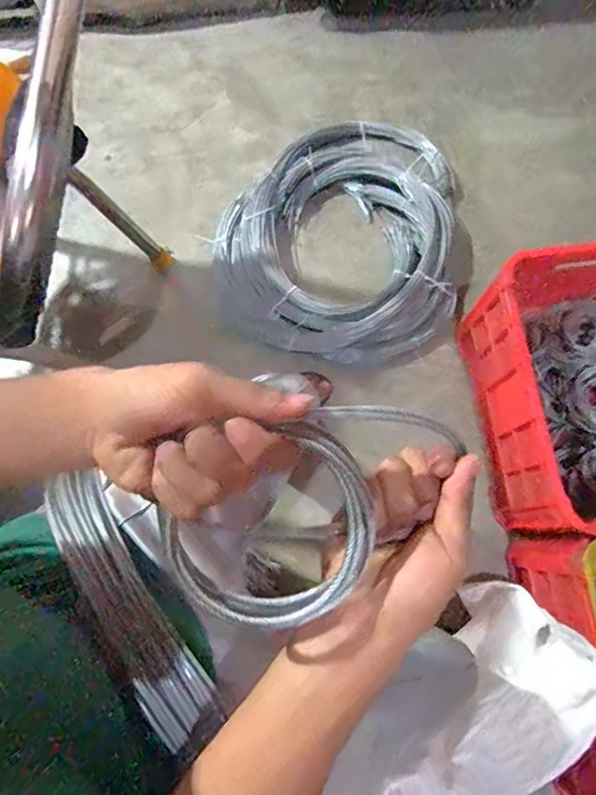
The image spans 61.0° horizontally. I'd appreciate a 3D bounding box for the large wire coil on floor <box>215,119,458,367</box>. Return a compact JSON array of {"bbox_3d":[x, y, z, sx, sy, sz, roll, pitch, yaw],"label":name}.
[{"bbox_3d":[0.100,-0.426,1.302,0.578,0.133,0.688,5,76,1],"label":"large wire coil on floor"}]

